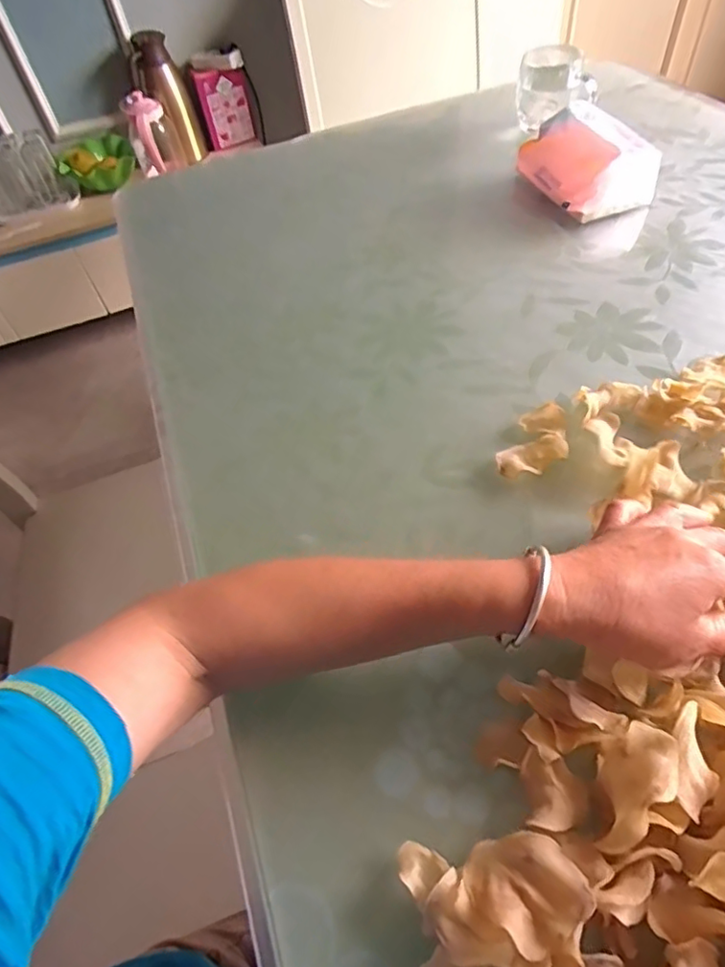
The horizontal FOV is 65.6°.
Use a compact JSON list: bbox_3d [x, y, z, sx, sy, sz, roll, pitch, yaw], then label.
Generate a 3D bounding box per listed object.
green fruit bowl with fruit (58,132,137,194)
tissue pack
[{"bbox_3d":[-0.669,-0.805,1.426,0.097,0.088,0.192,18,57,20],"label":"green fruit bowl with fruit"},{"bbox_3d":[0.248,-0.360,0.630,0.090,0.077,0.139,-20,53,-8],"label":"tissue pack"}]

